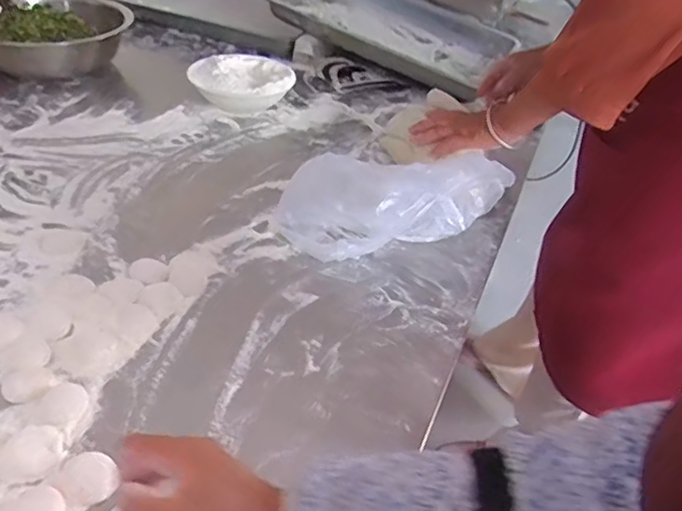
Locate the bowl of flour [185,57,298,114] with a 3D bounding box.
[{"bbox_3d":[-0.151,-0.276,0.960,0.166,0.066,0.127,17,40,13],"label":"bowl of flour"}]

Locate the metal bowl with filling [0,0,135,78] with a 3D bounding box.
[{"bbox_3d":[-0.503,-0.386,1.024,0.259,0.092,0.218,-7,41,-17],"label":"metal bowl with filling"}]

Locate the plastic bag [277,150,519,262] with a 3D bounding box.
[{"bbox_3d":[0.061,-0.063,0.715,0.277,0.093,0.119,-6,38,6],"label":"plastic bag"}]

